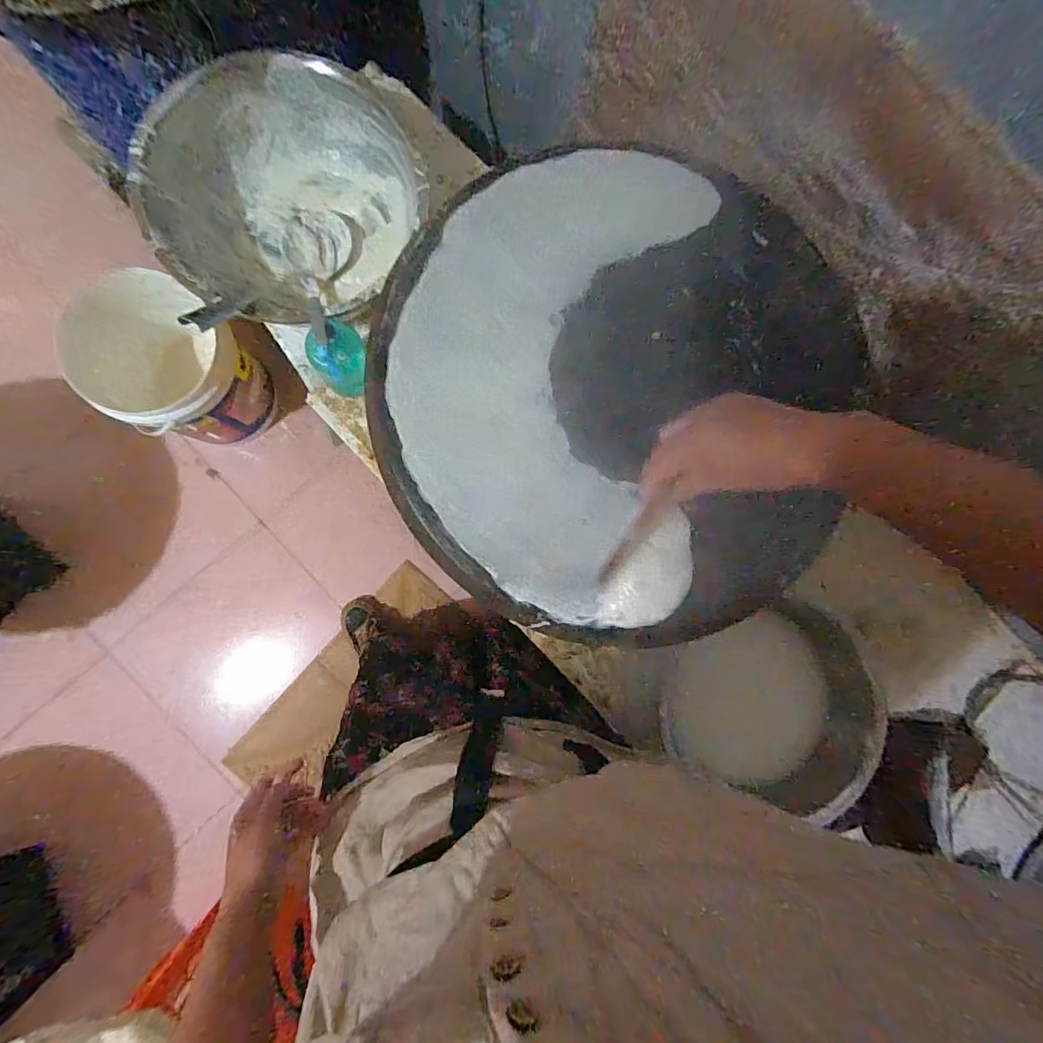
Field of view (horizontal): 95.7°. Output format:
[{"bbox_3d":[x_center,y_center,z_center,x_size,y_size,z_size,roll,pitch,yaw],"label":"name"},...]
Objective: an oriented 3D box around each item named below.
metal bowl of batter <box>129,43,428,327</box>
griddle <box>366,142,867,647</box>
[{"bbox_3d":[-0.355,-0.502,0.746,0.405,0.132,0.363,2,86,-6],"label":"metal bowl of batter"},{"bbox_3d":[0.100,-0.146,0.495,0.491,0.044,0.515,0,86,-6],"label":"griddle"}]

